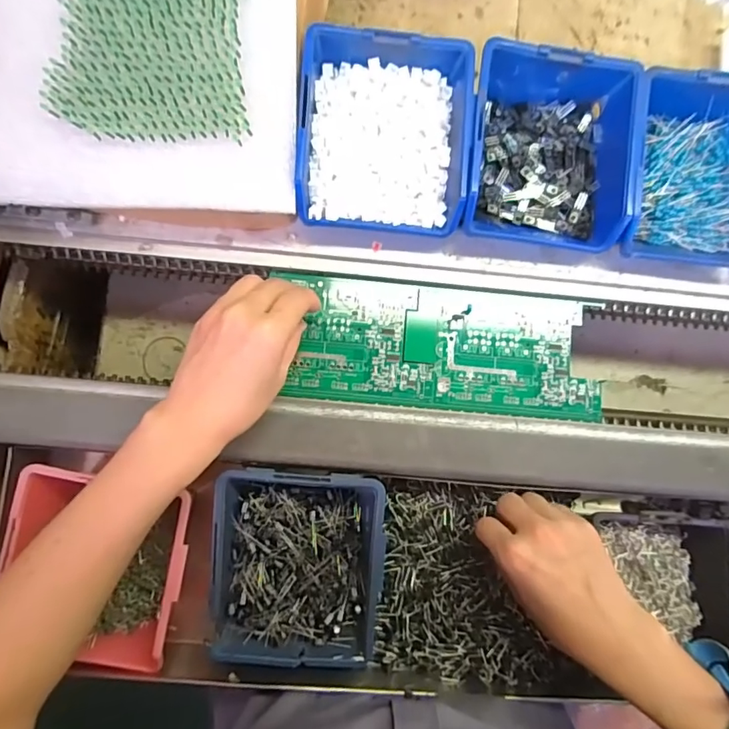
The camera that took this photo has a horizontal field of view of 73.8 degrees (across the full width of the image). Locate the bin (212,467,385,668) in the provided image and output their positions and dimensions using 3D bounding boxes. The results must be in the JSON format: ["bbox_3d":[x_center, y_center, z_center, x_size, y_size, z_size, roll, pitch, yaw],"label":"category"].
[{"bbox_3d":[-0.049,0.149,0.358,0.120,0.049,0.139,4,83,-3],"label":"bin"}]

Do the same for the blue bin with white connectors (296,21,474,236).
[{"bbox_3d":[0.014,-0.162,0.348,0.117,0.045,0.125,4,84,-3],"label":"blue bin with white connectors"}]

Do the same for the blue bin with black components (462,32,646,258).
[{"bbox_3d":[0.135,-0.162,0.358,0.117,0.054,0.139,5,83,-3],"label":"blue bin with black components"}]

